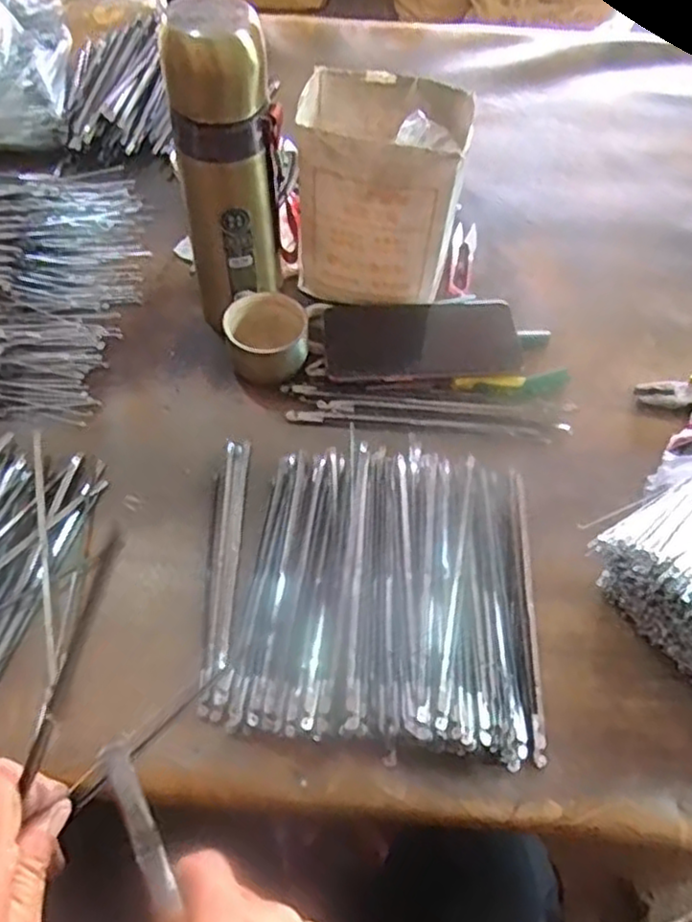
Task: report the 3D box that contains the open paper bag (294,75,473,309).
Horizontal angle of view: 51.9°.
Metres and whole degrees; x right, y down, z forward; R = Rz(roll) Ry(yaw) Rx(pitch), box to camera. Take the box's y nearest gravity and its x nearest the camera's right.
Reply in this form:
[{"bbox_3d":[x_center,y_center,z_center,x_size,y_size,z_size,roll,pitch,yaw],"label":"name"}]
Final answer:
[{"bbox_3d":[0.025,-0.208,0.559,0.118,0.140,0.099,9,57,3],"label":"open paper bag"}]

